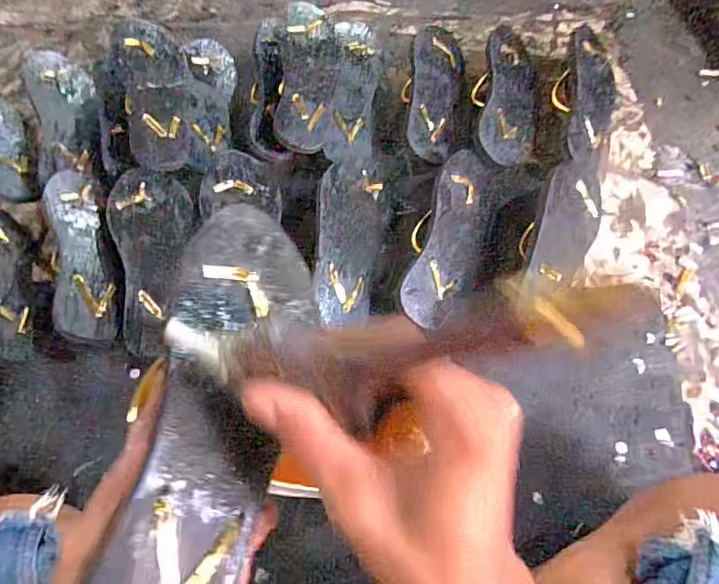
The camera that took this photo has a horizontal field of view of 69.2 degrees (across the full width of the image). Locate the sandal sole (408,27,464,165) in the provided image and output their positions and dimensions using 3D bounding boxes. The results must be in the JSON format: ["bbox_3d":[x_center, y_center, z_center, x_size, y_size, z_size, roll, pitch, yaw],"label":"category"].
[{"bbox_3d":[0.110,-0.285,0.740,0.078,0.019,0.228,14,68,-18],"label":"sandal sole"}]

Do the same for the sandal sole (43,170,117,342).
[{"bbox_3d":[-0.350,-0.057,0.646,0.067,0.029,0.259,-17,66,-7],"label":"sandal sole"}]

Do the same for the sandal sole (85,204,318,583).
[{"bbox_3d":[-0.075,0.058,0.275,0.014,0.084,0.238,-19,48,43],"label":"sandal sole"}]

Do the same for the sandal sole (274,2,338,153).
[{"bbox_3d":[-0.071,-0.298,0.725,0.075,0.020,0.225,7,73,-15],"label":"sandal sole"}]

